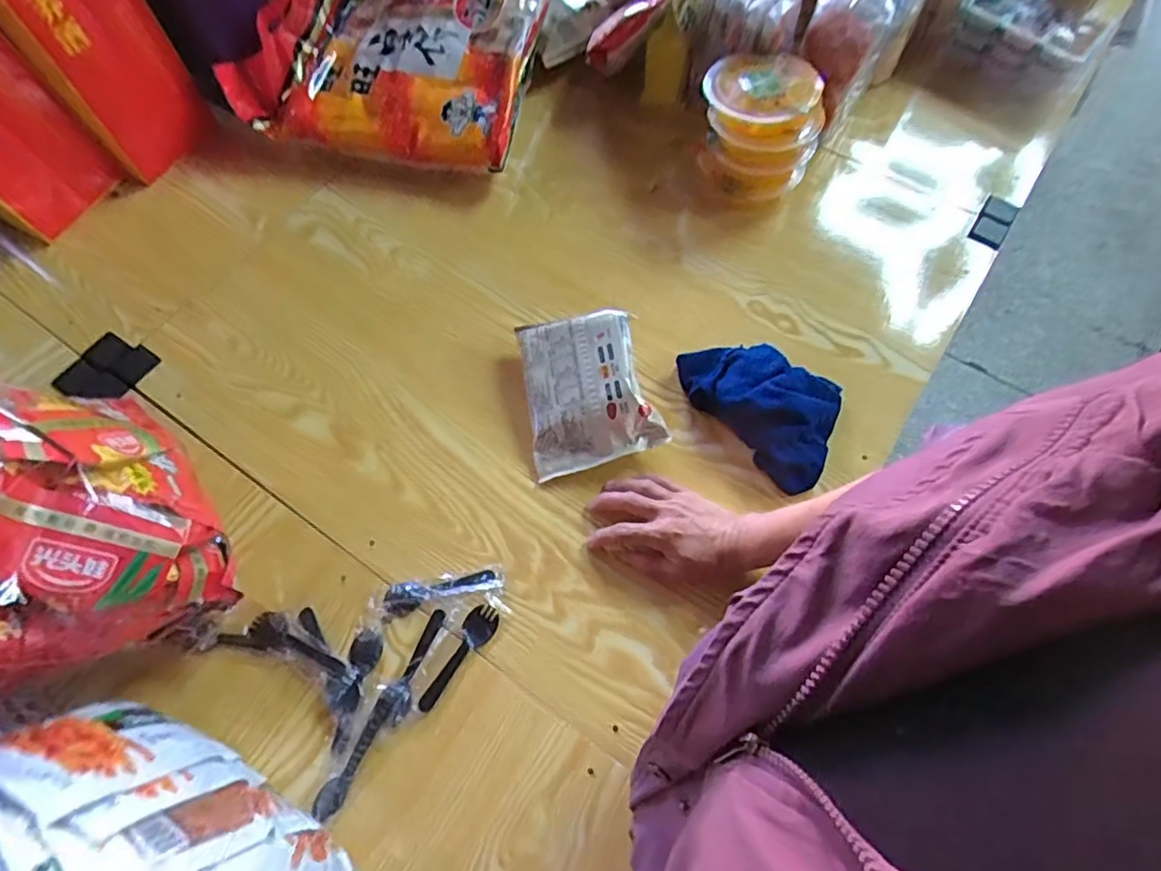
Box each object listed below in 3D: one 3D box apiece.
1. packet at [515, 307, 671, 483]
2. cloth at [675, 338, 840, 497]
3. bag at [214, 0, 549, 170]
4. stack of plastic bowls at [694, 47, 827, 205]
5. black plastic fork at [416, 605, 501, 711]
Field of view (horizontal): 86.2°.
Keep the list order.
[{"bbox_3d":[0.007,-0.055,0.690,0.141,0.070,0.180,-10,65,-4],"label":"packet"},{"bbox_3d":[0.208,-0.045,0.692,0.129,0.060,0.197,-41,71,-17],"label":"cloth"},{"bbox_3d":[-0.257,-0.556,0.875,0.387,0.093,0.342,12,65,6],"label":"bag"},{"bbox_3d":[0.226,-0.384,0.798,0.137,0.124,0.126,-3,65,0],"label":"stack of plastic bowls"},{"bbox_3d":[-0.120,0.213,0.600,0.030,0.006,0.108,33,69,15],"label":"black plastic fork"}]

